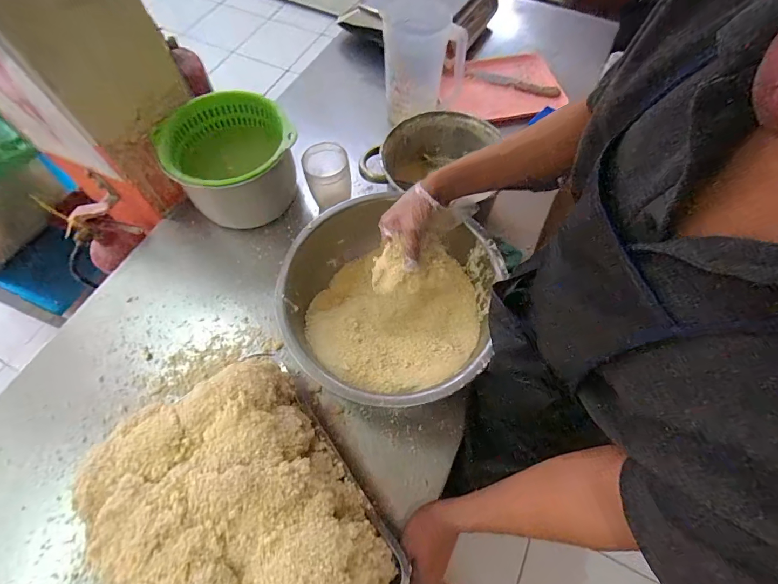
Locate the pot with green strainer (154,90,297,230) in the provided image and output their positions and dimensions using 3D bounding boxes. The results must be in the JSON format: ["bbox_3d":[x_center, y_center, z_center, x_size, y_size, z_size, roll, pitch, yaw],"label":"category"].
[{"bbox_3d":[-0.292,-0.249,0.713,0.224,0.137,0.215,0,64,-1],"label":"pot with green strainer"}]

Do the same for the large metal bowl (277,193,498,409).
[{"bbox_3d":[0.000,0.017,0.599,0.328,0.122,0.320,24,66,10],"label":"large metal bowl"}]

